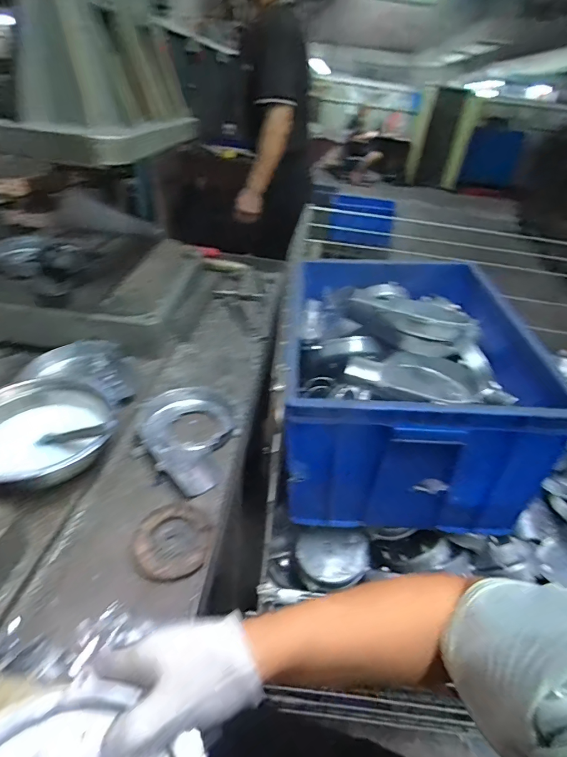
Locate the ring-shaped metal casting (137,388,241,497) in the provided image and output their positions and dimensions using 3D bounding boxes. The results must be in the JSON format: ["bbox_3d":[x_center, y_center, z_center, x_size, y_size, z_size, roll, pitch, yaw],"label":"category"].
[{"bbox_3d":[-0.137,0.085,0.614,0.139,0.026,0.198,-11,39,-25],"label":"ring-shaped metal casting"}]

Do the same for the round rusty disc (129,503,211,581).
[{"bbox_3d":[-0.133,0.188,0.480,0.087,0.012,0.098,-5,37,-18],"label":"round rusty disc"}]

